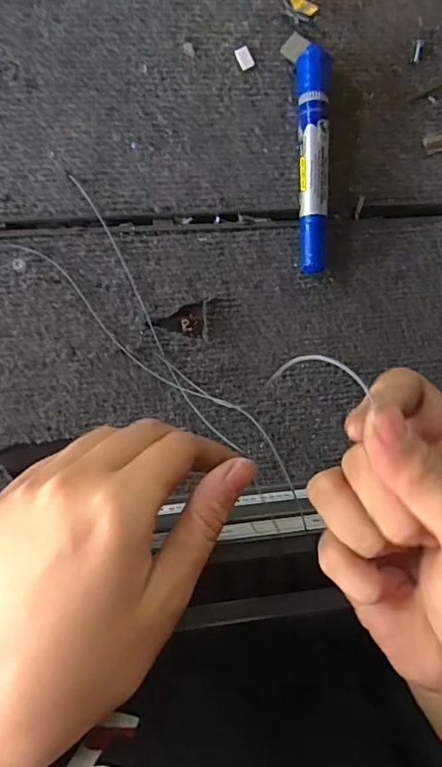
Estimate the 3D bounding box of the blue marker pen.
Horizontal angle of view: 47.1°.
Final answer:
[{"bbox_3d":[0.056,-0.137,0.317,0.020,0.020,0.135,2,90,-7],"label":"blue marker pen"}]

